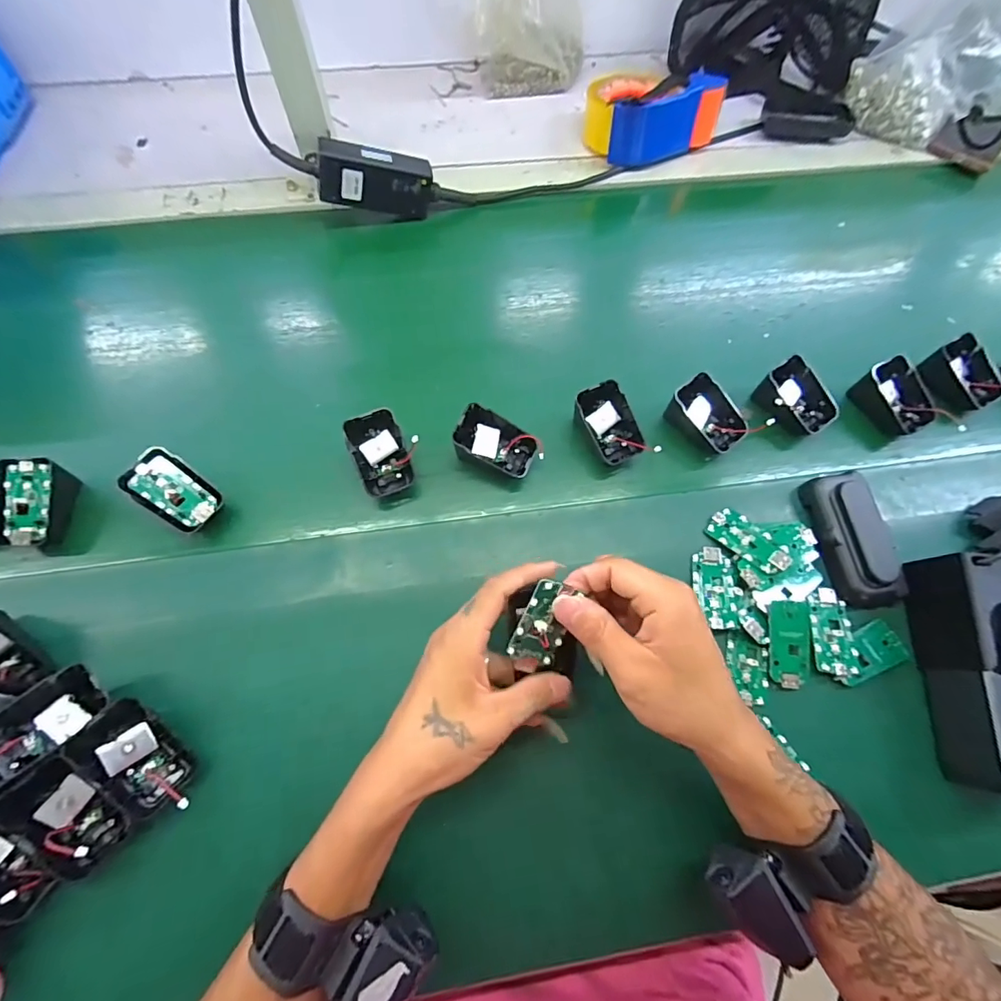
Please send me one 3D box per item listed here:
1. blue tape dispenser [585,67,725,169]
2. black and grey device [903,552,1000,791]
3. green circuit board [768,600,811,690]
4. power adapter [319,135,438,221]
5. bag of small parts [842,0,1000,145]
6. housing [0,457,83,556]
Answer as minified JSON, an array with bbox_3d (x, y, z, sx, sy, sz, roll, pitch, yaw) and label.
[{"bbox_3d":[0.176,-0.473,0.578,0.142,0.067,0.100,-15,67,-8],"label":"blue tape dispenser"},{"bbox_3d":[0.346,0.119,0.332,0.064,0.058,0.154,7,66,1],"label":"black and grey device"},{"bbox_3d":[0.218,0.108,0.358,0.032,0.004,0.062,9,79,-2],"label":"green circuit board"},{"bbox_3d":[-0.128,-0.337,0.504,0.118,0.055,0.024,-3,65,-23],"label":"power adapter"},{"bbox_3d":[0.515,-0.513,0.532,0.190,0.192,0.061,43,71,16],"label":"bag of small parts"},{"bbox_3d":[-0.374,0.005,0.380,0.042,0.048,0.064,-1,66,-2],"label":"housing"}]

